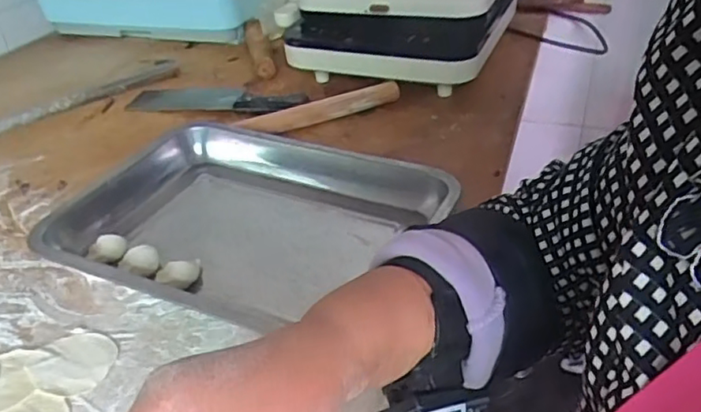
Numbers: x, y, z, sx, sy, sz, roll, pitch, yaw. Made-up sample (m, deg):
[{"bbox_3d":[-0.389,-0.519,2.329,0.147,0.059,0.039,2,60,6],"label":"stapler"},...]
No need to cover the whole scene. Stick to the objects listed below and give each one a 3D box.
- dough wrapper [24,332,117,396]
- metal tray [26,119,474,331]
[{"bbox_3d":[-0.218,0.123,0.479,0.062,0.005,0.061,-3,34,2],"label":"dough wrapper"},{"bbox_3d":[-0.111,0.011,0.598,0.343,0.043,0.260,15,39,26],"label":"metal tray"}]

